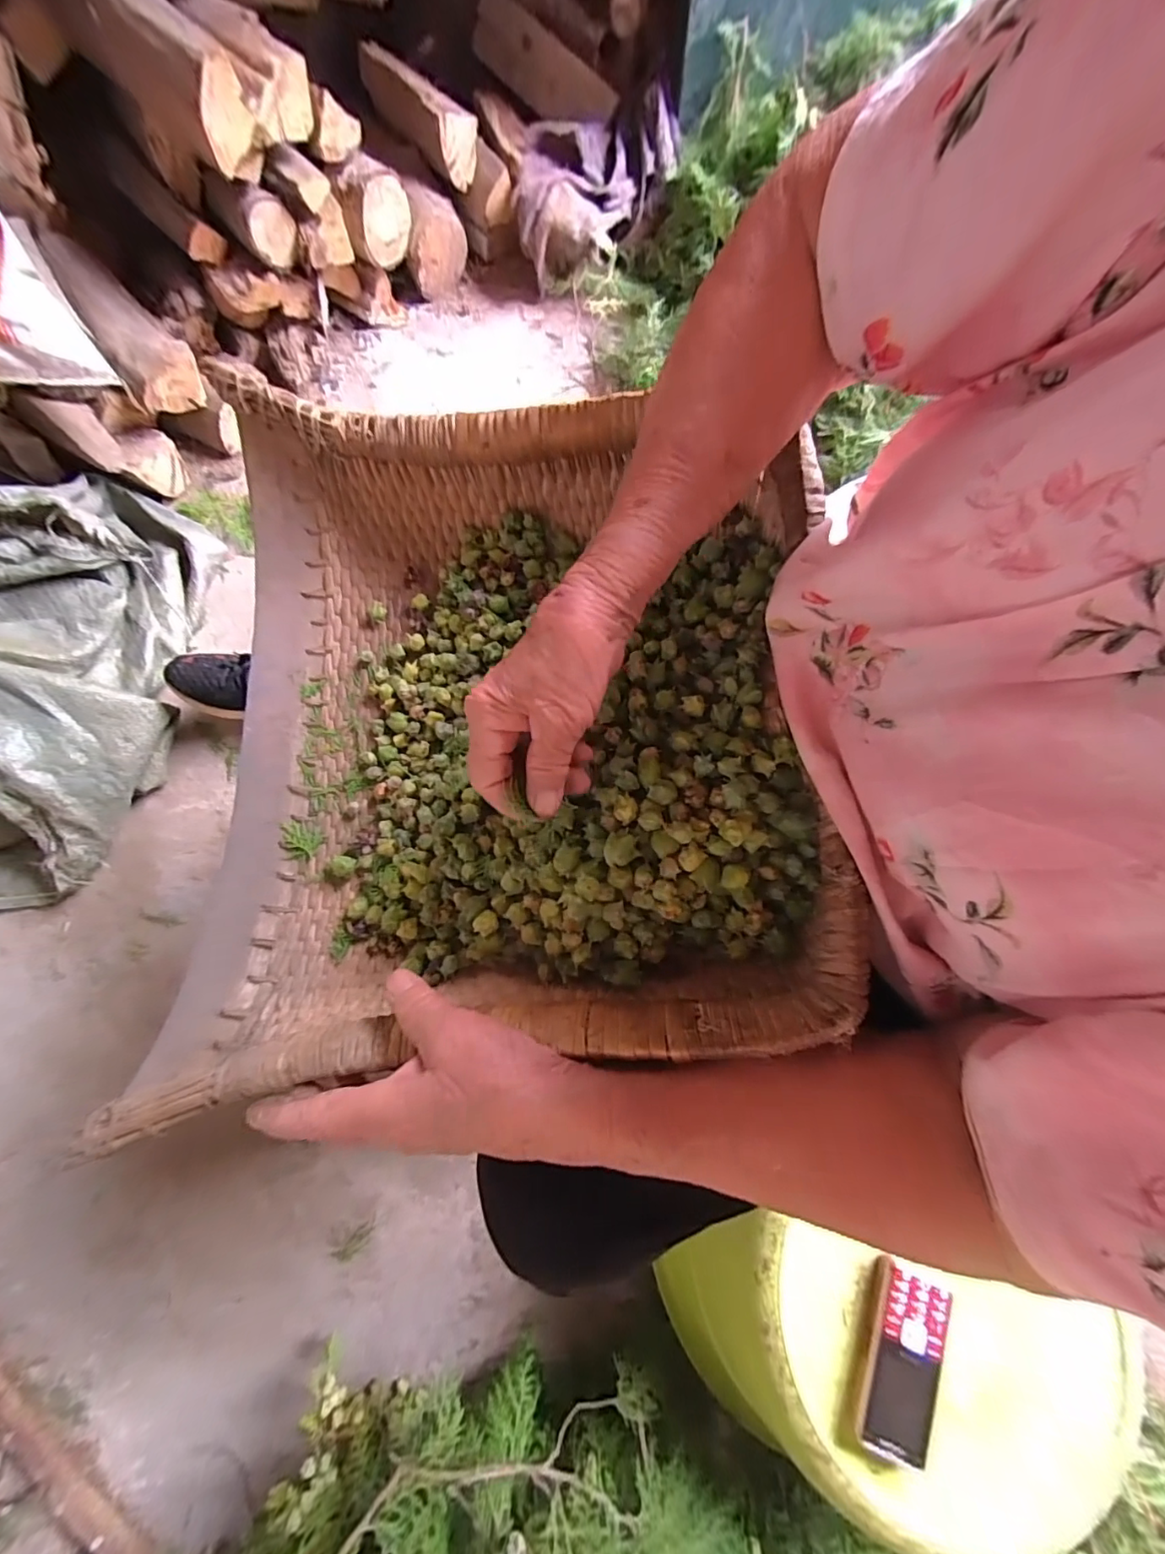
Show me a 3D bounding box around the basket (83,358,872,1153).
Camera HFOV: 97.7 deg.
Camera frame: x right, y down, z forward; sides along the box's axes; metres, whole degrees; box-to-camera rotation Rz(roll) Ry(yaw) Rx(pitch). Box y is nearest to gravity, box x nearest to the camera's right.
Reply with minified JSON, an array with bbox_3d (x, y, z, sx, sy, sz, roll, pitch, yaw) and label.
[{"bbox_3d":[-0.064,-0.036,0.336,0.388,0.128,0.429,1,77,0],"label":"basket"}]

